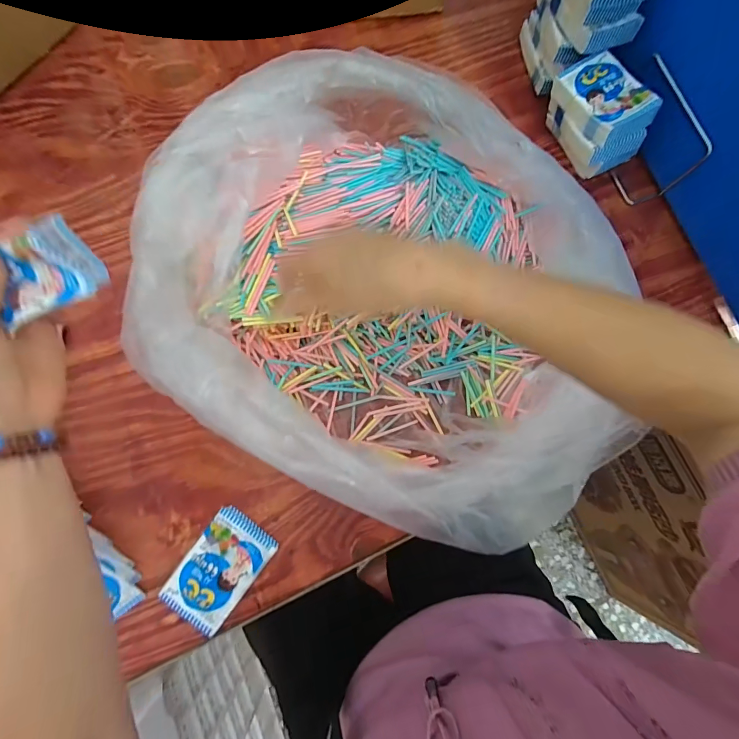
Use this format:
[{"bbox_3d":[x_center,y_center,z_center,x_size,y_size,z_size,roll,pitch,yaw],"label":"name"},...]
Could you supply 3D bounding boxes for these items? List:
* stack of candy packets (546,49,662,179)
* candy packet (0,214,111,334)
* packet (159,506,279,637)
[{"bbox_3d":[0.288,-0.323,0.451,0.076,0.070,0.123,-25,79,-6],"label":"stack of candy packets"},{"bbox_3d":[-0.221,-0.058,0.216,0.097,0.036,0.049,-8,78,2],"label":"candy packet"},{"bbox_3d":[-0.156,0.207,0.369,0.071,0.010,0.109,36,80,7],"label":"packet"}]

